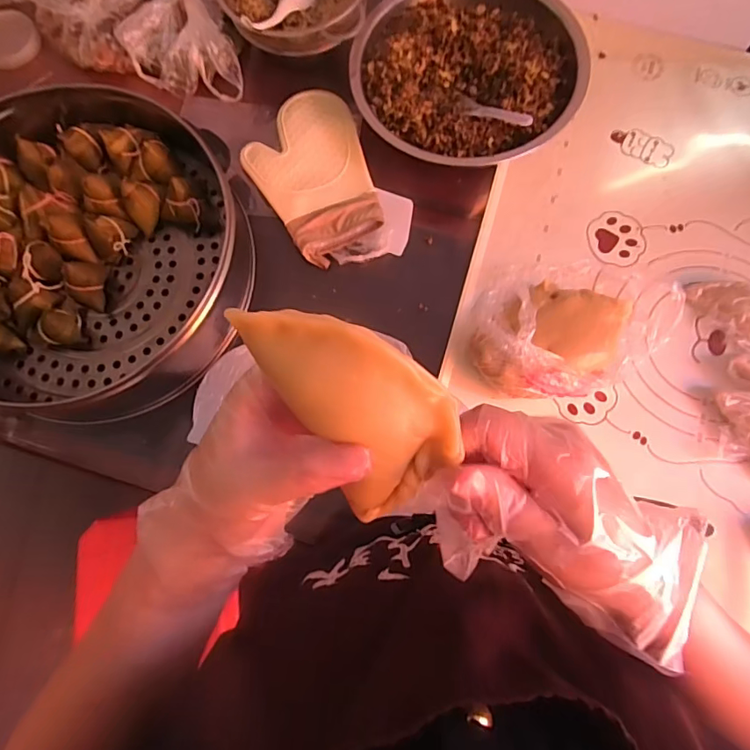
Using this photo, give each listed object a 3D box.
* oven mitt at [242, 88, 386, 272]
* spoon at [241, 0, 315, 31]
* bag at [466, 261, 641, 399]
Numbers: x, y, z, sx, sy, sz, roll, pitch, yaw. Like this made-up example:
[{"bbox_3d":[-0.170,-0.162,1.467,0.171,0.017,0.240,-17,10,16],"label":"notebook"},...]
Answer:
[{"bbox_3d":[-0.086,-0.316,0.768,0.183,0.033,0.258,-32,78,-7],"label":"oven mitt"},{"bbox_3d":[-0.146,-0.548,0.737,0.041,0.030,0.164,28,61,8],"label":"spoon"},{"bbox_3d":[0.263,-0.073,0.655,0.265,0.124,0.193,-4,76,0],"label":"bag"}]

